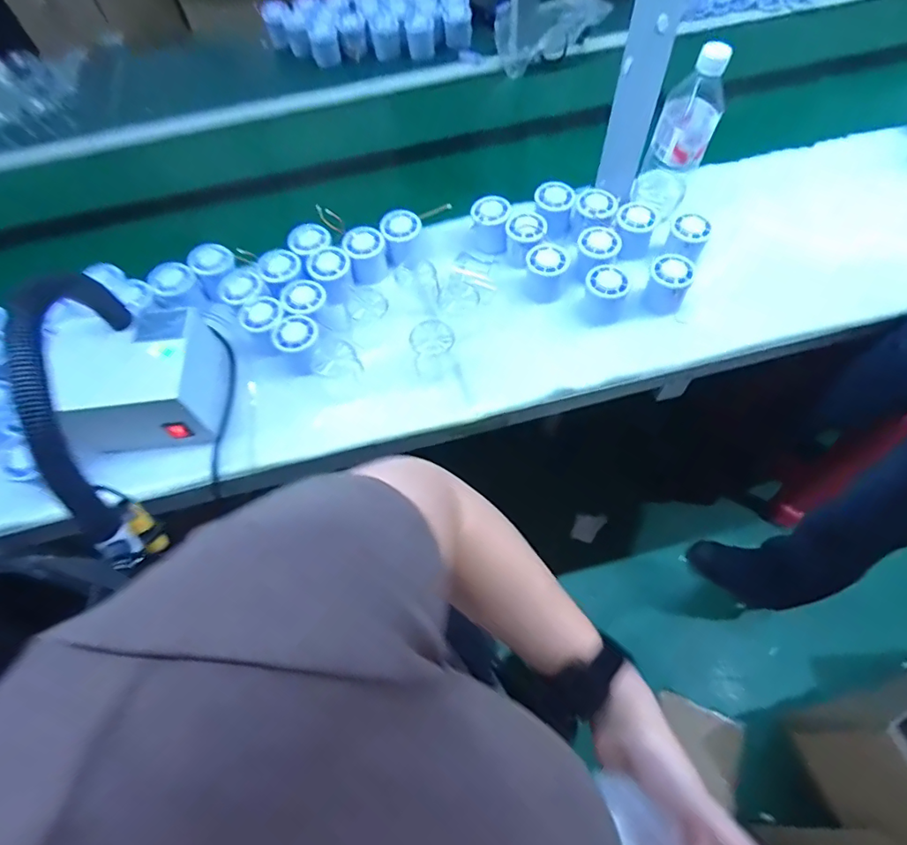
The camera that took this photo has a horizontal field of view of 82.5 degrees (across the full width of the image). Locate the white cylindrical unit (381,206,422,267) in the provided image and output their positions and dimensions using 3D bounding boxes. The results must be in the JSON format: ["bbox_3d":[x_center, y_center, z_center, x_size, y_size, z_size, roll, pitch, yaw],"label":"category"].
[{"bbox_3d":[-0.073,-0.265,0.743,0.055,0.056,0.056,-2,62,3],"label":"white cylindrical unit"}]

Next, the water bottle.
[{"bbox_3d":[0.296,-0.367,0.691,0.074,0.238,0.073,16,64,13],"label":"water bottle"}]

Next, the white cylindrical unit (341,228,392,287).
[{"bbox_3d":[-0.122,-0.235,0.732,0.055,0.069,0.053,-2,62,3],"label":"white cylindrical unit"}]

